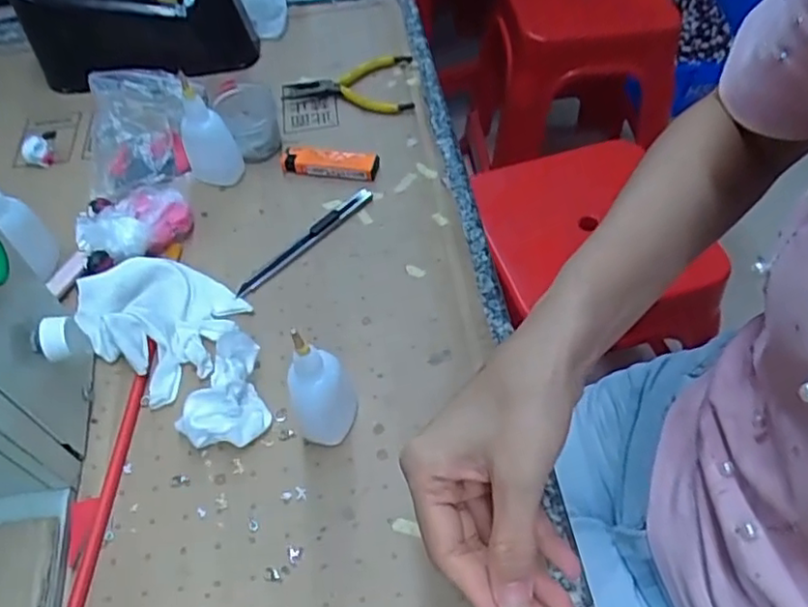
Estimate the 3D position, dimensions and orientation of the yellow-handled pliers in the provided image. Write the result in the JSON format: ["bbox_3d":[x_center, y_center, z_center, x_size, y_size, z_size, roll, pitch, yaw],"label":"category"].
[{"bbox_3d":[-0.053,-0.201,0.593,0.119,0.016,0.075,-2,55,1],"label":"yellow-handled pliers"}]

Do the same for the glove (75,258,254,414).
[{"bbox_3d":[-0.172,0.004,0.449,0.114,0.022,0.089,34,62,23],"label":"glove"}]

